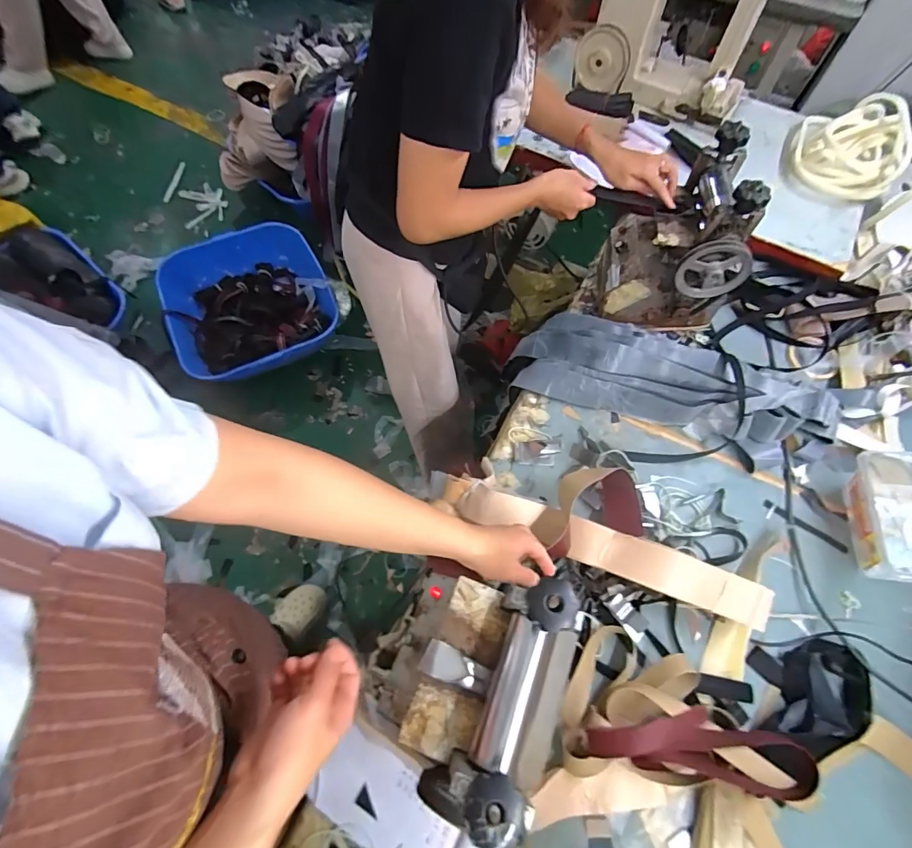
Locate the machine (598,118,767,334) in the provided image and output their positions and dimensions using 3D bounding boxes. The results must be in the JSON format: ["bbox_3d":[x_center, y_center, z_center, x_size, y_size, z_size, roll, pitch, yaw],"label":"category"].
[{"bbox_3d":[0.385,-0.310,0.792,0.224,0.284,0.167,23,66,10],"label":"machine"}]

